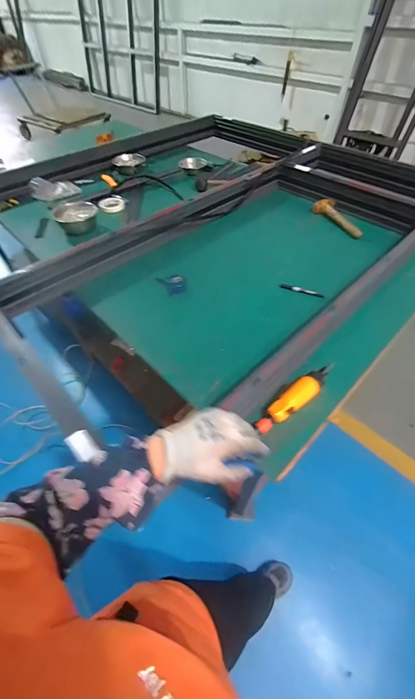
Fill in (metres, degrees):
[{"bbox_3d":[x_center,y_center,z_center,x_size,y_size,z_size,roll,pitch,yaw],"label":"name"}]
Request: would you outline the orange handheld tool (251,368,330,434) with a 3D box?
[{"bbox_3d":[0.188,0.116,0.640,0.211,0.050,0.048,-32,59,-24],"label":"orange handheld tool"}]

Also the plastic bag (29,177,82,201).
[{"bbox_3d":[-0.720,-0.759,1.342,0.088,0.080,0.218,38,46,25],"label":"plastic bag"}]

